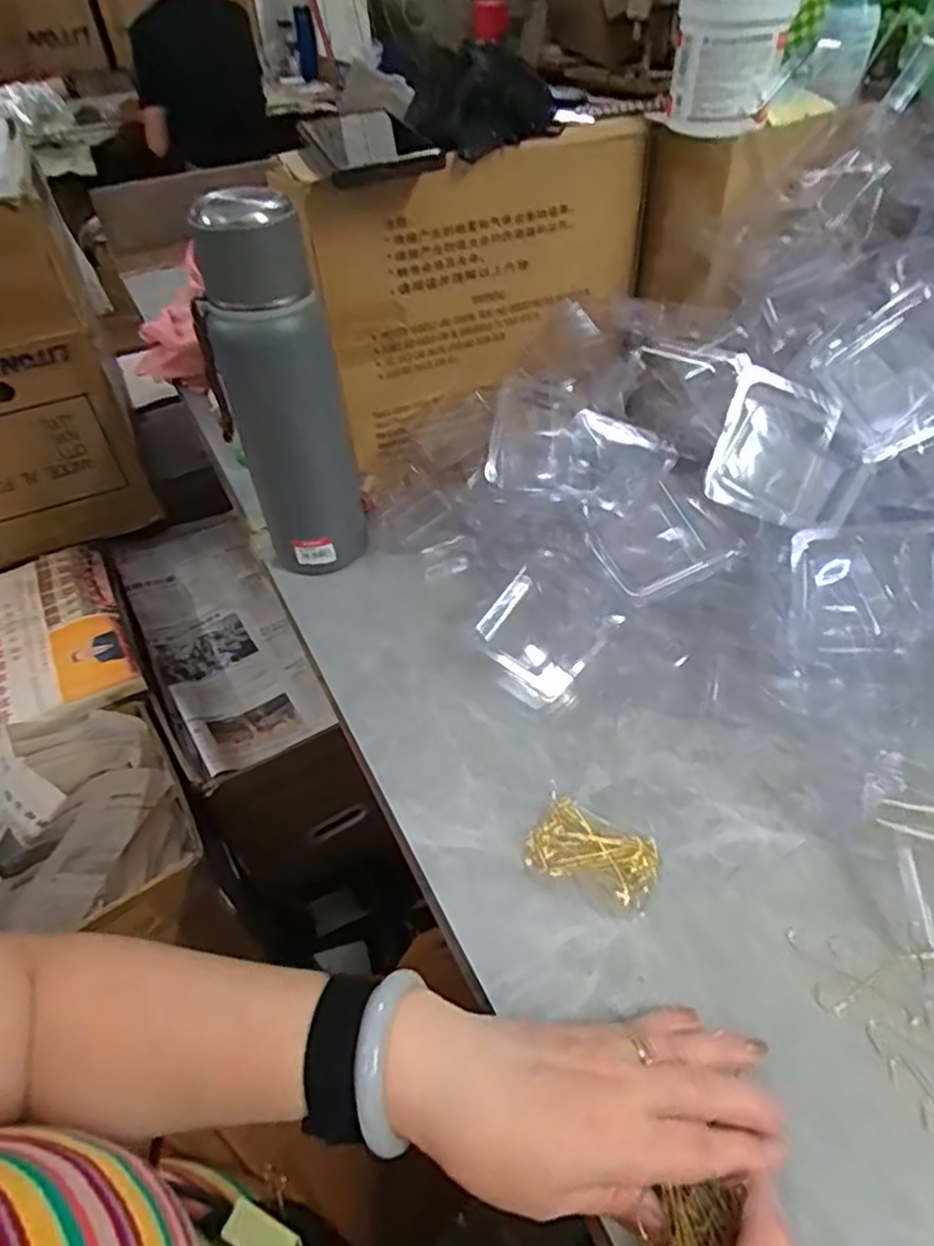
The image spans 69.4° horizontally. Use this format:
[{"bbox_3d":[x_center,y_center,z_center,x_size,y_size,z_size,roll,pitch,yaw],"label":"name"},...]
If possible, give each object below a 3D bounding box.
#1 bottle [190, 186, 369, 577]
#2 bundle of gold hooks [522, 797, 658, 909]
[{"bbox_3d":[-0.137,-0.160,0.504,0.080,0.269,0.064,31,55,27],"label":"bottle"},{"bbox_3d":[0.073,0.135,0.392,0.070,0.015,0.046,25,52,23],"label":"bundle of gold hooks"}]

